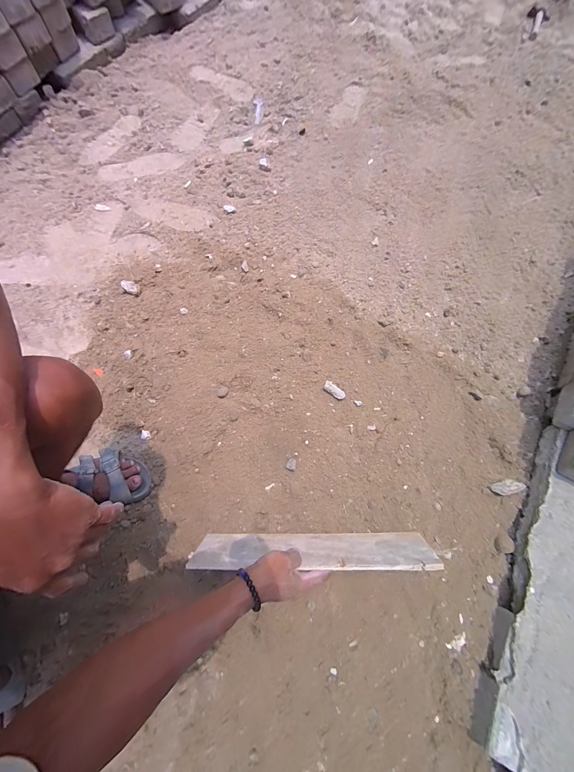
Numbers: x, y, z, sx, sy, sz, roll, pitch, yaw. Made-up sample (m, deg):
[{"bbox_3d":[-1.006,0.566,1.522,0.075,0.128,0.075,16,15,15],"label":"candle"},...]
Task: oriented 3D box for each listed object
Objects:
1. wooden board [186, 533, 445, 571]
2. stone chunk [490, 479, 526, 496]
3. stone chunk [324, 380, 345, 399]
[{"bbox_3d":[0.040,0.278,0.482,0.388,0.100,0.008,-2,90,4],"label":"wooden board"},{"bbox_3d":[0.506,0.231,0.645,0.074,0.026,0.030,-11,74,-5],"label":"stone chunk"},{"bbox_3d":[0.119,0.011,0.707,0.057,0.012,0.026,38,76,9],"label":"stone chunk"}]

